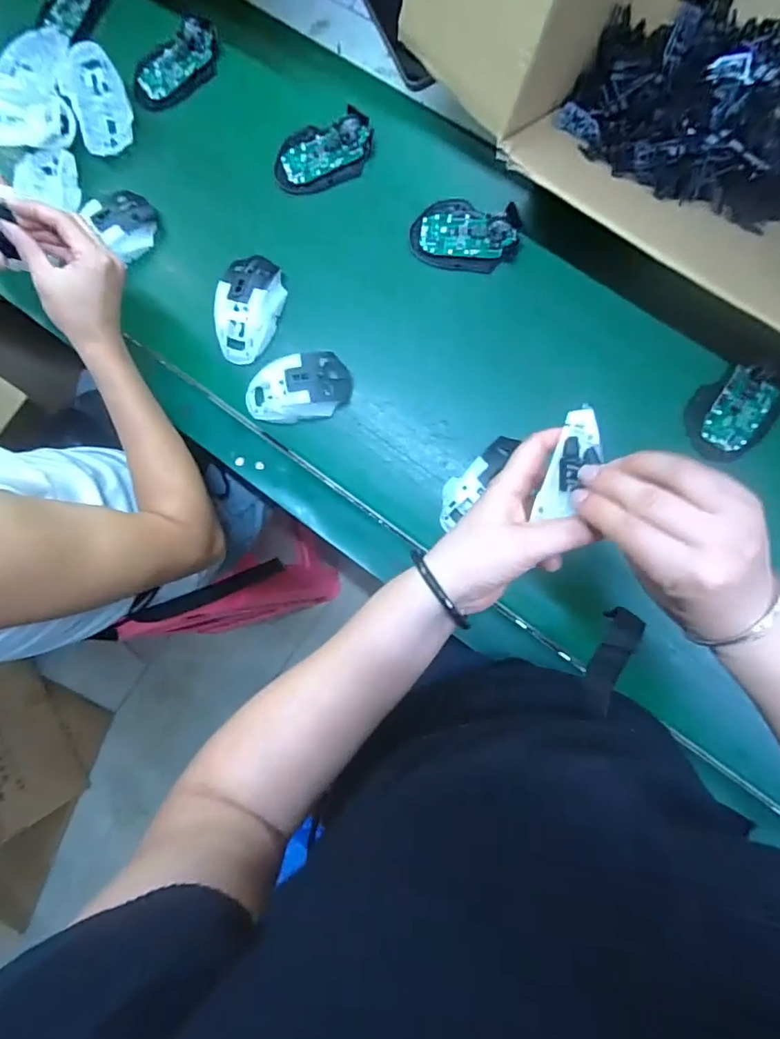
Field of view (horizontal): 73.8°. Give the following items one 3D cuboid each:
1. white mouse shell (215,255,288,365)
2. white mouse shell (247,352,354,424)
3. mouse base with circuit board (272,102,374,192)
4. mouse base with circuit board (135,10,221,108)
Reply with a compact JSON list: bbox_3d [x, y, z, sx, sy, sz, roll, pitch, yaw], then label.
[{"bbox_3d":[-0.156,-0.234,0.572,0.061,0.030,0.116,15,91,9],"label":"white mouse shell"},{"bbox_3d":[-0.103,-0.142,0.566,0.116,0.037,0.071,-18,86,8],"label":"white mouse shell"},{"bbox_3d":[-0.076,-0.414,0.583,0.114,0.020,0.068,-15,86,8],"label":"mouse base with circuit board"},{"bbox_3d":[-0.251,-0.536,0.610,0.115,0.021,0.053,-32,84,6],"label":"mouse base with circuit board"}]

